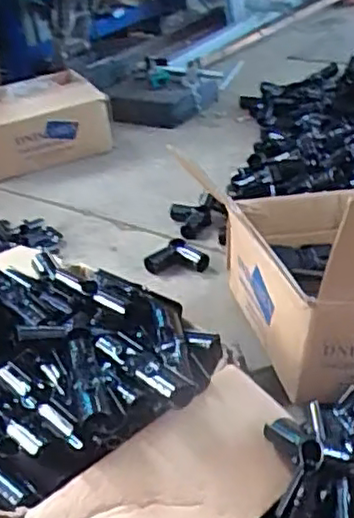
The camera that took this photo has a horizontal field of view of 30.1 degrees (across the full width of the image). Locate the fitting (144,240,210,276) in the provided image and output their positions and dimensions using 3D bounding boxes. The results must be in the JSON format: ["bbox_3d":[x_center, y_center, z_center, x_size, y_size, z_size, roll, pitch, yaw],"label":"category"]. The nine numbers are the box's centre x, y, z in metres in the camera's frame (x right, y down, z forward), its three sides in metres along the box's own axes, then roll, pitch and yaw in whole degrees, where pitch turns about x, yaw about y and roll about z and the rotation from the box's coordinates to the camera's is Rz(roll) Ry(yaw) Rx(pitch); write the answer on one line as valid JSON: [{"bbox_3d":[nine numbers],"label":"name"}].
[{"bbox_3d":[-0.006,-0.009,1.131,0.105,0.033,0.075,-14,33,-12],"label":"fitting"}]

